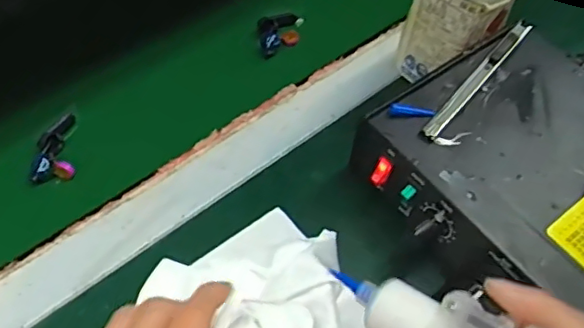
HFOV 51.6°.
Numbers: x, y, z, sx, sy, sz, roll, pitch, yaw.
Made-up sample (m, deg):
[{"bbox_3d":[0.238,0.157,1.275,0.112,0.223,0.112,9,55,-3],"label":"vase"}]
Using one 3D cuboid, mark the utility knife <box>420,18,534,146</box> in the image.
[{"bbox_3d":[0.119,-0.055,0.383,0.011,0.008,0.122,35,61,20],"label":"utility knife"}]

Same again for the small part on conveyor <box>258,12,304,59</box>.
[{"bbox_3d":[-0.009,-0.105,0.478,0.035,0.008,0.046,2,56,-3],"label":"small part on conveyor"}]

